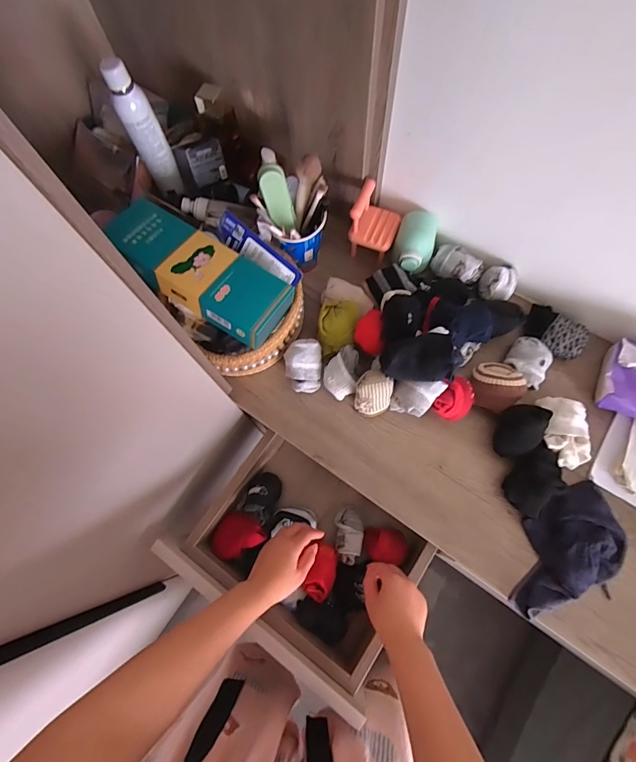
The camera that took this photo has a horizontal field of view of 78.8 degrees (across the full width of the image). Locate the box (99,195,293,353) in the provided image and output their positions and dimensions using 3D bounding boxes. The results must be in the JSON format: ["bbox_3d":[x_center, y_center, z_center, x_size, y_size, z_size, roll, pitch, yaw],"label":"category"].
[{"bbox_3d":[-0.176,-0.162,0.575,0.270,0.065,0.109,33,75,0],"label":"box"}]

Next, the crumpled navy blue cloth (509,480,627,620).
[{"bbox_3d":[0.337,0.226,0.531,0.178,0.024,0.124,-21,72,-5],"label":"crumpled navy blue cloth"}]

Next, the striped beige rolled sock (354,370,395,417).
[{"bbox_3d":[0.085,0.022,0.591,0.054,0.078,0.050,-1,71,2],"label":"striped beige rolled sock"}]

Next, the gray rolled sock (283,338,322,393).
[{"bbox_3d":[-0.022,-0.024,0.614,0.058,0.054,0.073,-8,71,0],"label":"gray rolled sock"}]

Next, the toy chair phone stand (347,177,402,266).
[{"bbox_3d":[0.098,-0.266,0.661,0.075,0.108,0.076,23,74,9],"label":"toy chair phone stand"}]

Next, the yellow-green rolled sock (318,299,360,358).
[{"bbox_3d":[0.032,-0.085,0.623,0.061,0.046,0.073,4,72,3],"label":"yellow-green rolled sock"}]

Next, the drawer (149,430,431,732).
[{"bbox_3d":[-0.018,0.282,0.650,0.327,0.097,0.245,34,76,12],"label":"drawer"}]

